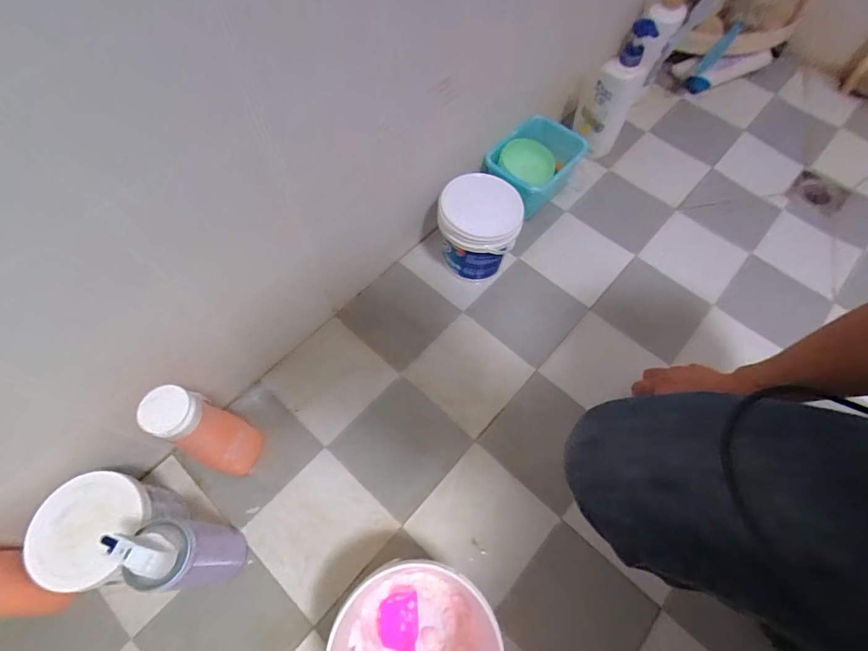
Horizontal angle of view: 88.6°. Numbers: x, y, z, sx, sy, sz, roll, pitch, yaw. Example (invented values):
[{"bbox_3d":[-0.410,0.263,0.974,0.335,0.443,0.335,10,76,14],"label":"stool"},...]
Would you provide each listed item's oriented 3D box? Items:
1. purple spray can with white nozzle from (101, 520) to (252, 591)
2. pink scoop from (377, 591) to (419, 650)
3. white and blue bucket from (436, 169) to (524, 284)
[{"bbox_3d":[-0.267,0.243,0.477,0.059,0.210,0.061,0,61,-1],"label":"purple spray can with white nozzle"},{"bbox_3d":[-0.042,0.353,0.506,0.059,0.043,0.091,0,63,-1],"label":"pink scoop"},{"bbox_3d":[0.069,-0.146,0.729,0.120,0.154,0.118,0,61,-1],"label":"white and blue bucket"}]

